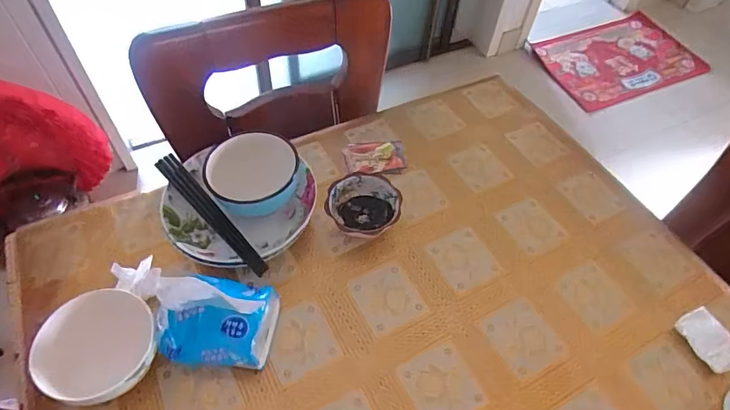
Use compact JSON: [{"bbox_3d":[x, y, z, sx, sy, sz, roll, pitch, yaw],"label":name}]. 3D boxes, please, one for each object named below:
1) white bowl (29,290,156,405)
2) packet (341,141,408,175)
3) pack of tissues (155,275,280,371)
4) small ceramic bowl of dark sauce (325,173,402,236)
[{"bbox_3d":[-0.278,0.160,0.490,0.110,0.067,0.112,2,53,-3],"label":"white bowl"},{"bbox_3d":[0.015,-0.076,0.719,0.093,0.010,0.064,-1,53,-5],"label":"packet"},{"bbox_3d":[-0.166,0.120,0.496,0.127,0.118,0.082,5,53,-1],"label":"pack of tissues"},{"bbox_3d":[-0.003,0.006,0.638,0.097,0.041,0.094,2,53,-3],"label":"small ceramic bowl of dark sauce"}]

